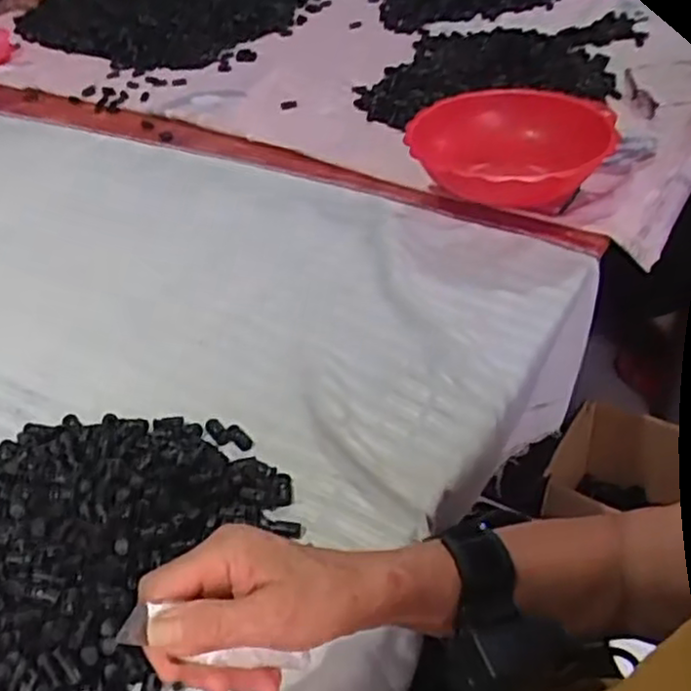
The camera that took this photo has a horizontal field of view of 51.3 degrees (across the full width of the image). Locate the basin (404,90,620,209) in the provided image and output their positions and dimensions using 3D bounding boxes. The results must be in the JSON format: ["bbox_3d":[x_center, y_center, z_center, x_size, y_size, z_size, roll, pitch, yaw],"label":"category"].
[{"bbox_3d":[0.218,-0.259,0.947,0.256,0.078,0.276,4,43,10],"label":"basin"}]

